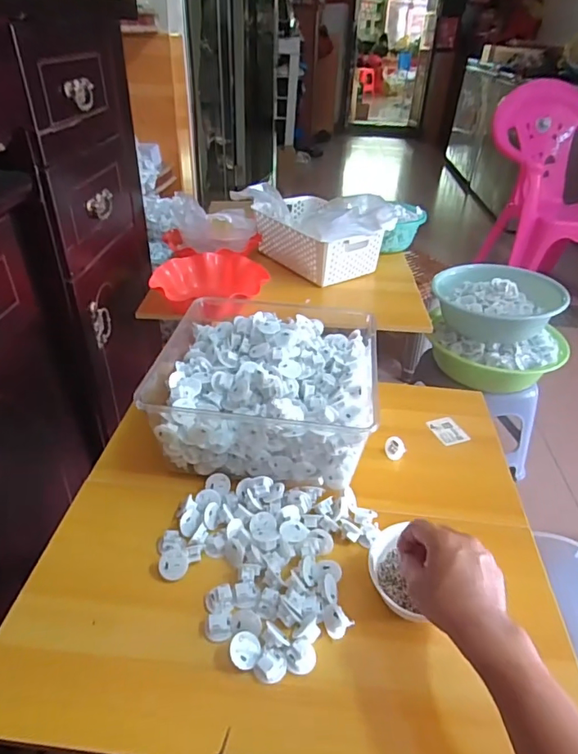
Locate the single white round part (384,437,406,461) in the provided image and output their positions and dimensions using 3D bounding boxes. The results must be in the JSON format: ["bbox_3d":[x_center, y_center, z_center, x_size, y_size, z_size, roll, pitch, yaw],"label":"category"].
[{"bbox_3d":[0.165,0.109,0.752,0.016,0.034,0.034,7,44,-55],"label":"single white round part"}]

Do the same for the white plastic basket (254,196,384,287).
[{"bbox_3d":[0.060,-0.334,1.203,0.190,0.110,0.292,-20,42,-29],"label":"white plastic basket"}]

